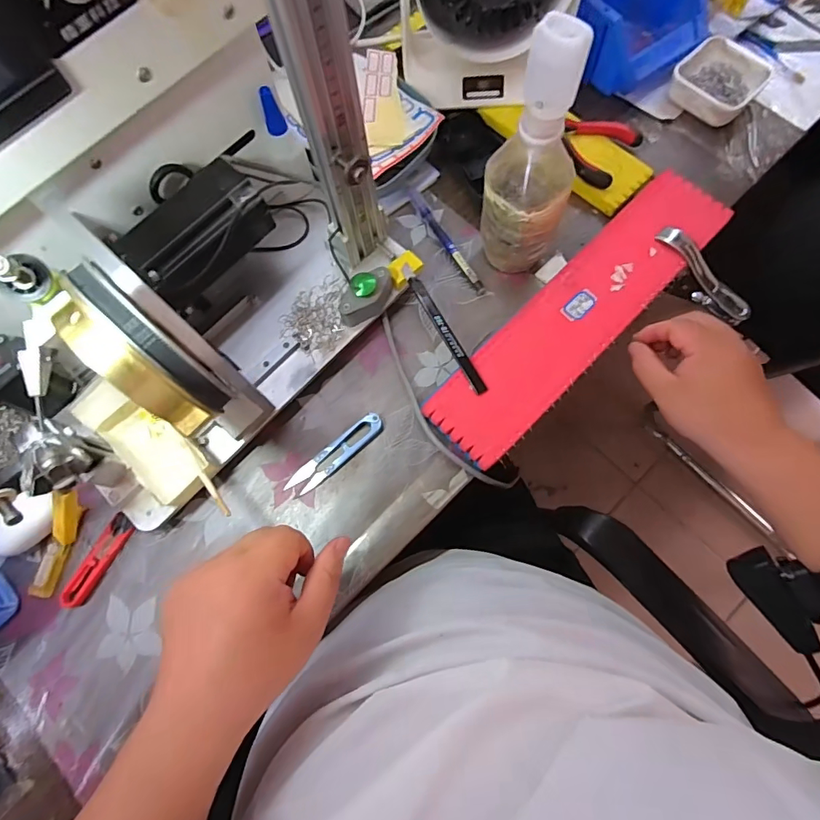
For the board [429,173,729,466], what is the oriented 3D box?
[{"bbox_3d":[0.158,-0.095,0.437,0.340,0.006,0.078,-44,71,-9],"label":"board"}]

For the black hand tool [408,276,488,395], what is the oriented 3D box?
[{"bbox_3d":[0.033,-0.069,0.429,0.013,0.010,0.125,-28,74,-6],"label":"black hand tool"}]

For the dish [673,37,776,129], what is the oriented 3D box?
[{"bbox_3d":[0.325,-0.347,0.506,0.077,0.029,0.079,42,79,13],"label":"dish"}]

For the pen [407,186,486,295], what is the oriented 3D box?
[{"bbox_3d":[0.035,-0.174,0.482,0.014,0.015,0.142,-28,74,-6],"label":"pen"}]

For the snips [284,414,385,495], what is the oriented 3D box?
[{"bbox_3d":[-0.067,0.039,0.431,0.100,0.010,0.024,-41,76,-9],"label":"snips"}]

